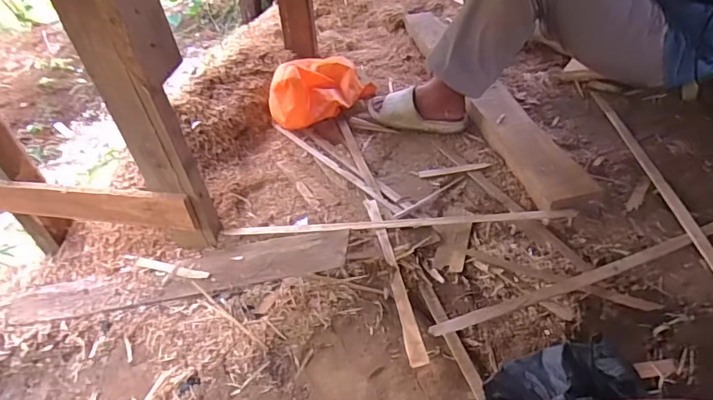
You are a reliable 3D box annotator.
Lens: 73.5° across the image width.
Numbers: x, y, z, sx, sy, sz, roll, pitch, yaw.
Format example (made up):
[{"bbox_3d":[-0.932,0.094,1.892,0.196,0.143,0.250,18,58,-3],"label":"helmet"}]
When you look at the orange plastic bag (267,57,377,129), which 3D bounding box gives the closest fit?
[{"bbox_3d":[-0.107,-0.369,1.447,0.245,0.141,0.364,10,45,18],"label":"orange plastic bag"}]

